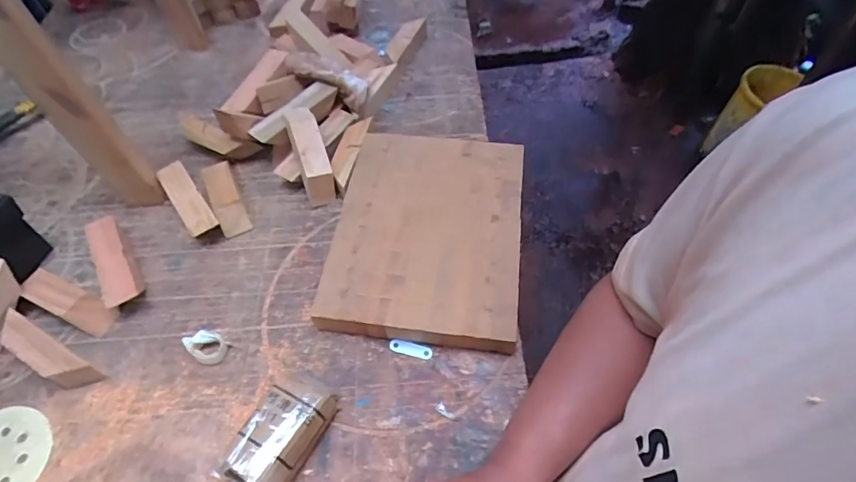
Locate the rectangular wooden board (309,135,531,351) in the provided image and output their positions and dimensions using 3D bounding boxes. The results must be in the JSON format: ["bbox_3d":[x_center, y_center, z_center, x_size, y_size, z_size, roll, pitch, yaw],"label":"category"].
[{"bbox_3d":[0.003,-0.019,0.686,0.257,0.052,0.345,5,54,7],"label":"rectangular wooden board"}]

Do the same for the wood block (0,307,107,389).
[{"bbox_3d":[-0.486,0.142,0.600,0.163,0.049,0.039,23,58,19],"label":"wood block"}]

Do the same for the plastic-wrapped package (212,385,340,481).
[{"bbox_3d":[-0.167,0.220,0.522,0.078,0.052,0.138,20,57,17],"label":"plastic-wrapped package"}]

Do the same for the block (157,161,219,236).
[{"bbox_3d":[-0.367,-0.061,0.730,0.044,0.044,0.171,-33,59,-19],"label":"block"}]

